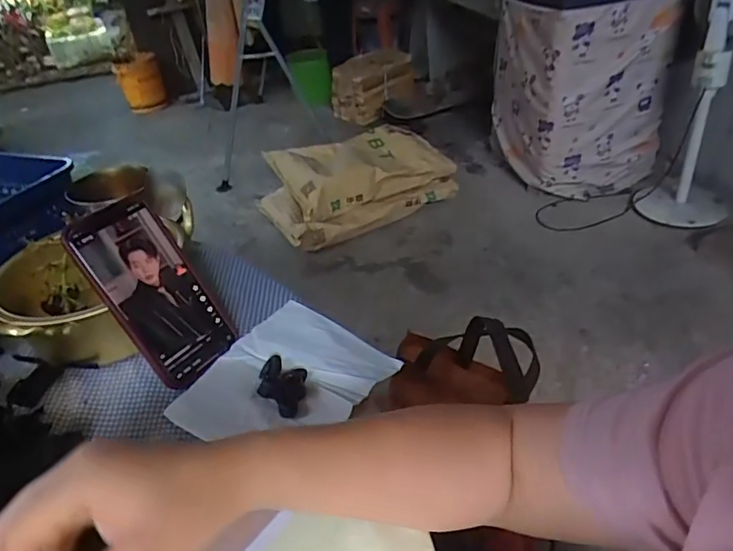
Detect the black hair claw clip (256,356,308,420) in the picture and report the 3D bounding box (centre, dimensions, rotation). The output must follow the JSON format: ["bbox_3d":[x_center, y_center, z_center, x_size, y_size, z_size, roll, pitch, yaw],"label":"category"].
[{"bbox_3d":[-0.070,0.089,0.434,0.039,0.014,0.060,-4,36,0],"label":"black hair claw clip"}]

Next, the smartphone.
[{"bbox_3d":[-0.178,0.012,0.449,0.009,0.154,0.083,-16,22,50],"label":"smartphone"}]

